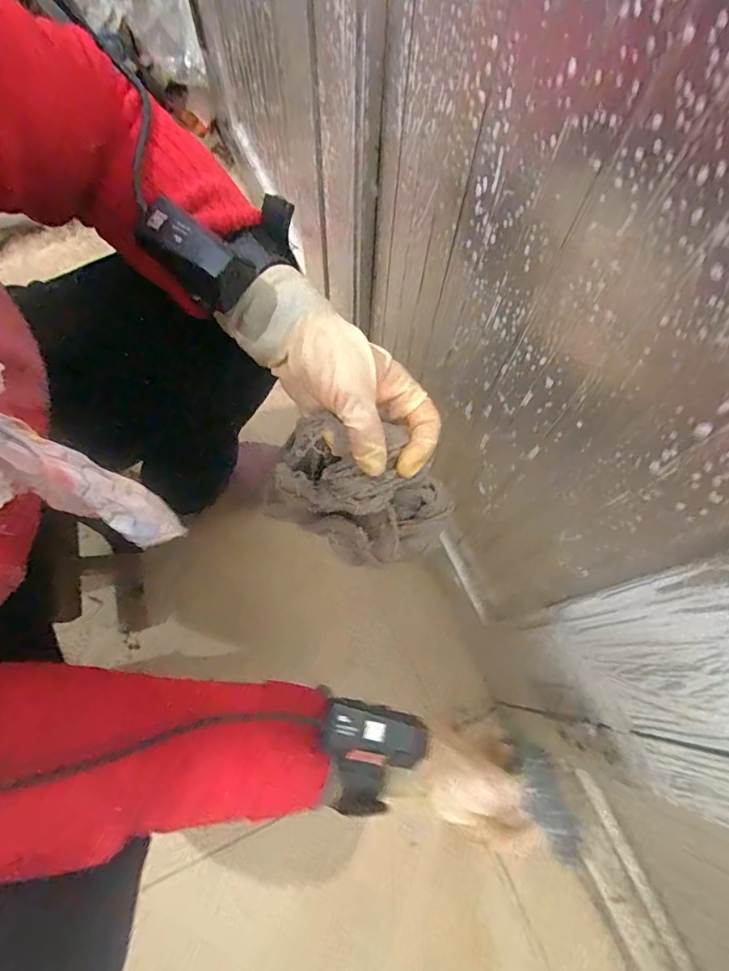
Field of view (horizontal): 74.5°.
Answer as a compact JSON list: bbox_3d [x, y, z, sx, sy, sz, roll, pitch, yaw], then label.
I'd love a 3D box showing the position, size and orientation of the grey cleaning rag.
[{"bbox_3d":[-0.008,0.005,0.323,0.123,0.052,0.076,31,74,10],"label":"grey cleaning rag"}]

